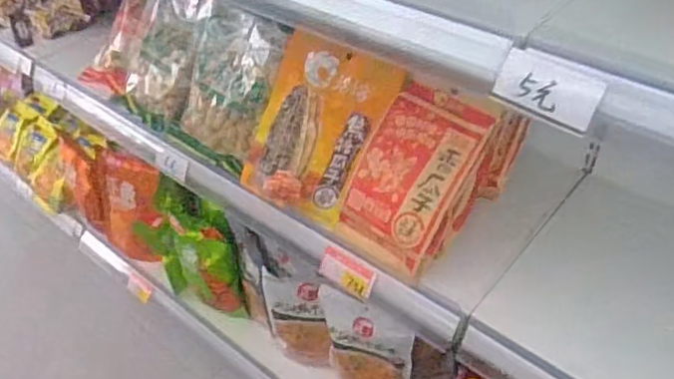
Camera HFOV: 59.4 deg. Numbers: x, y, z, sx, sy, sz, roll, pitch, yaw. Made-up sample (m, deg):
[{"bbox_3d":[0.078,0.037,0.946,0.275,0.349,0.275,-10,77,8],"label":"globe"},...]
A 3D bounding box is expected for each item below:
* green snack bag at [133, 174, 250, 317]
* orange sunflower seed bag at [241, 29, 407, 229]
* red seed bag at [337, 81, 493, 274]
[{"bbox_3d":[-0.258,0.109,1.054,0.201,0.244,0.065,23,49,24],"label":"green snack bag"},{"bbox_3d":[-0.026,-0.076,0.734,0.150,0.209,0.030,25,7,12],"label":"orange sunflower seed bag"},{"bbox_3d":[0.086,-0.015,0.678,0.129,0.201,0.043,31,9,32],"label":"red seed bag"}]

